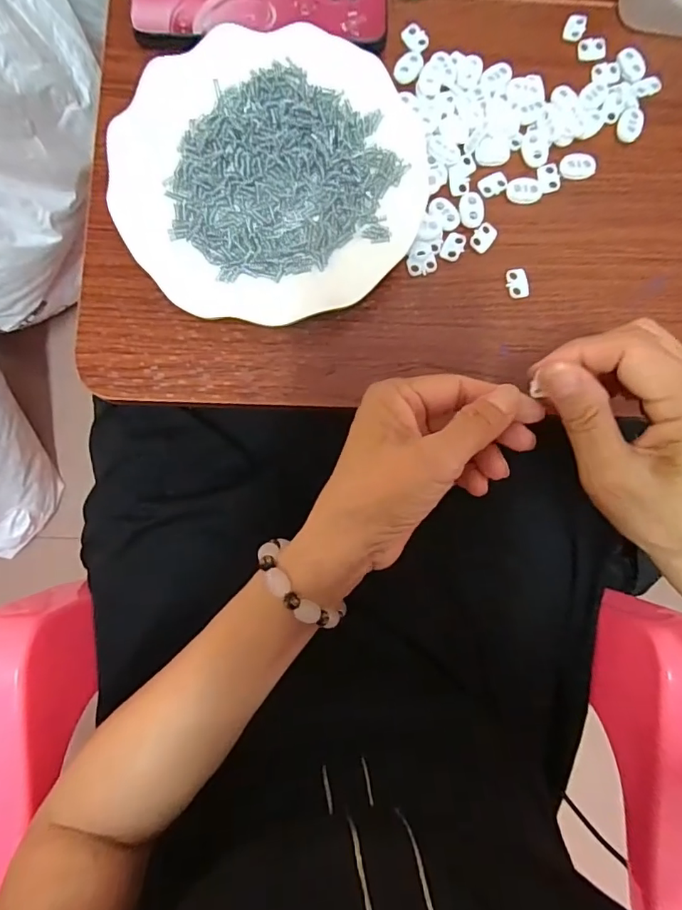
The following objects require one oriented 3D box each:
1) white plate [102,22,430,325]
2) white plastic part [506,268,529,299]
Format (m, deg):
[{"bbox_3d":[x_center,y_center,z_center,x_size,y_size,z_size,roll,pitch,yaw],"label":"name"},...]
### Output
[{"bbox_3d":[-0.043,-0.169,0.313,0.181,0.024,0.178,0,84,-2],"label":"white plate"},{"bbox_3d":[0.112,-0.109,0.320,0.013,0.004,0.019,-2,84,-2],"label":"white plastic part"}]

